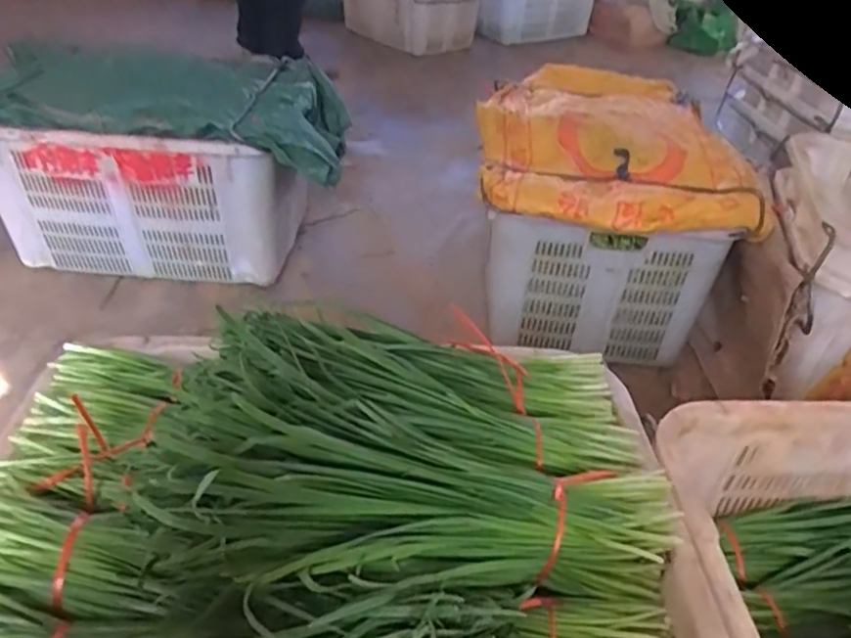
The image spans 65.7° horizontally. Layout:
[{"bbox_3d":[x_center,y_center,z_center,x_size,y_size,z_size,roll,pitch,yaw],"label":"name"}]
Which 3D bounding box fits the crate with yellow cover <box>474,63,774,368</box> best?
[{"bbox_3d":[0.360,-0.243,1.354,0.487,0.384,0.621,8,37,5],"label":"crate with yellow cover"}]

